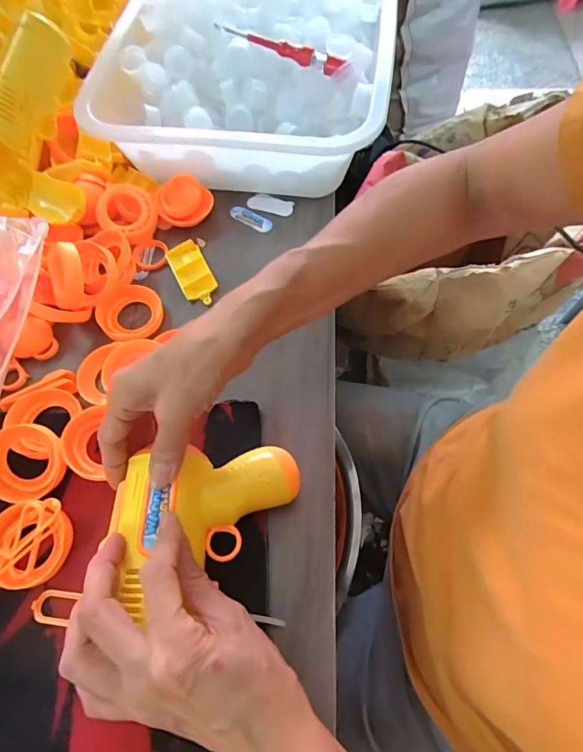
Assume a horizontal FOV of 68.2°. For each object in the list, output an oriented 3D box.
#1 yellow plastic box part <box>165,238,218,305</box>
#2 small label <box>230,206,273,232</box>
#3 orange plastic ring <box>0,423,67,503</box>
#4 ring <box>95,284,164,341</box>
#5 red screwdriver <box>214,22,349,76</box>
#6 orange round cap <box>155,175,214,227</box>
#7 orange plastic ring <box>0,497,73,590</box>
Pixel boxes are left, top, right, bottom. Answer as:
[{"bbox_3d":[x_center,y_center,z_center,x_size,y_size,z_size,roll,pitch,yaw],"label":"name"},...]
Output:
[{"bbox_3d":[-0.095,-0.100,0.414,0.031,0.012,0.070,-26,65,-10],"label":"yellow plastic box part"},{"bbox_3d":[-0.043,-0.166,0.456,0.051,0.005,0.015,28,68,15],"label":"small label"},{"bbox_3d":[-0.202,0.066,0.329,0.058,0.018,0.058,1,84,-11],"label":"orange plastic ring"},{"bbox_3d":[-0.147,-0.057,0.397,0.053,0.018,0.057,-1,64,2],"label":"ring"},{"bbox_3d":[-0.011,-0.336,0.442,0.143,0.015,0.015,26,68,15],"label":"red screwdriver"},{"bbox_3d":[-0.110,-0.179,0.442,0.051,0.014,0.052,37,82,-5],"label":"orange round cap"},{"bbox_3d":[-0.189,0.119,0.306,0.059,0.016,0.055,-1,64,2],"label":"orange plastic ring"}]

